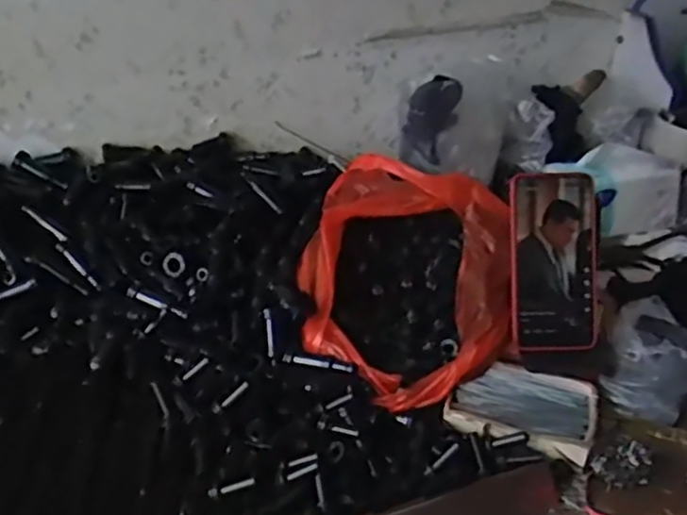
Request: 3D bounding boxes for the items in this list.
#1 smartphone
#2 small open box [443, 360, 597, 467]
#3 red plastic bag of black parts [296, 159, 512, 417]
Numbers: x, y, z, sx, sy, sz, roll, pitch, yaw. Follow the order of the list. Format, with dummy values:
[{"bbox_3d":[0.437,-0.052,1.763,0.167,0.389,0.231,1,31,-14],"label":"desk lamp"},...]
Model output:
[{"bbox_3d":[0.196,0.003,0.671,0.075,0.161,0.014,-1,1,-2],"label":"smartphone"},{"bbox_3d":[0.161,0.136,0.652,0.122,0.023,0.090,12,34,18],"label":"small open box"},{"bbox_3d":[0.058,0.016,0.704,0.198,0.138,0.240,4,32,6],"label":"red plastic bag of black parts"}]

